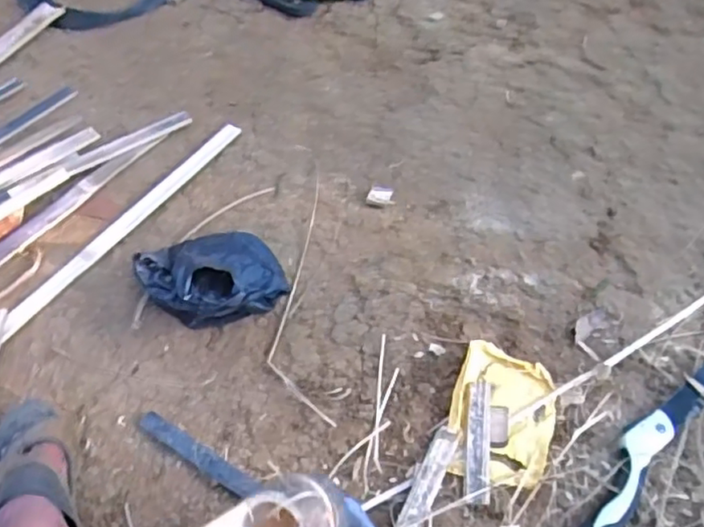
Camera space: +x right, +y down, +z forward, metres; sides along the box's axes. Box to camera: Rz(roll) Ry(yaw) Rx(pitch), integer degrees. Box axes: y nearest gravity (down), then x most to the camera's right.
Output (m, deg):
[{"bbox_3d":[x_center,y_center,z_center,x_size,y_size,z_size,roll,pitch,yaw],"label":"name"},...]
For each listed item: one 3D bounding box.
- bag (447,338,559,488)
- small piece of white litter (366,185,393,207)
[{"bbox_3d":[0.202,0.199,0.862,0.137,0.033,0.189,12,51,7],"label":"bag"},{"bbox_3d":[0.050,-0.118,1.120,0.038,0.020,0.044,18,52,11],"label":"small piece of white litter"}]

